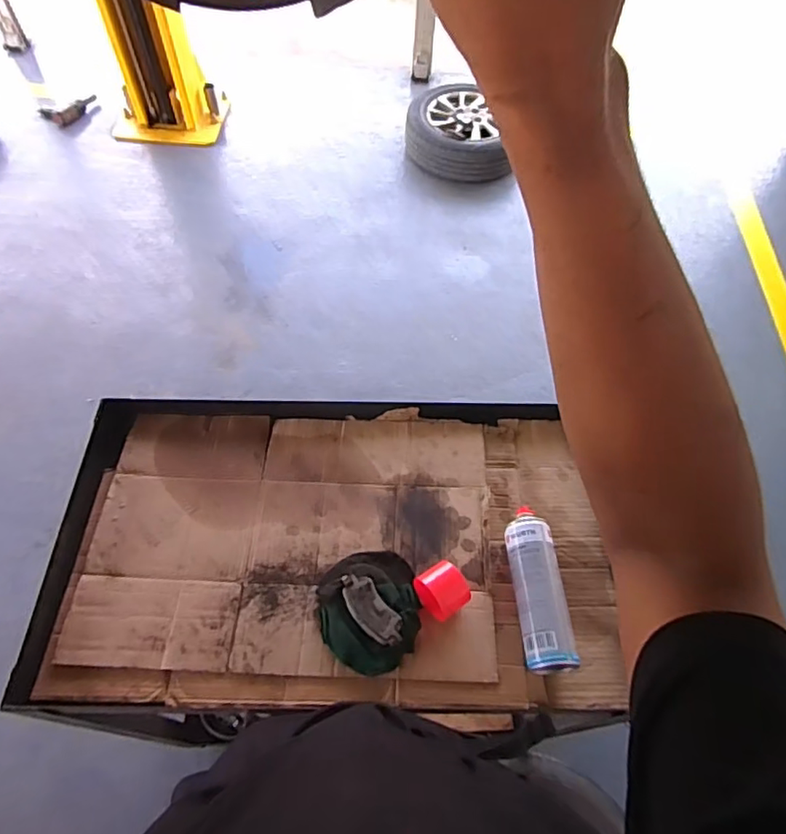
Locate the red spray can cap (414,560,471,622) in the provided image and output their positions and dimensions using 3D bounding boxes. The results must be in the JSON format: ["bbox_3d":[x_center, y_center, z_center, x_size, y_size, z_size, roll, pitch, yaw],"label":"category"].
[{"bbox_3d":[0.067,0.235,0.773,0.061,0.060,0.067,-33,57,-20],"label":"red spray can cap"}]

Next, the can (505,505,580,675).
[{"bbox_3d":[0.198,0.227,0.788,0.056,0.063,0.232,-4,52,0],"label":"can"}]

